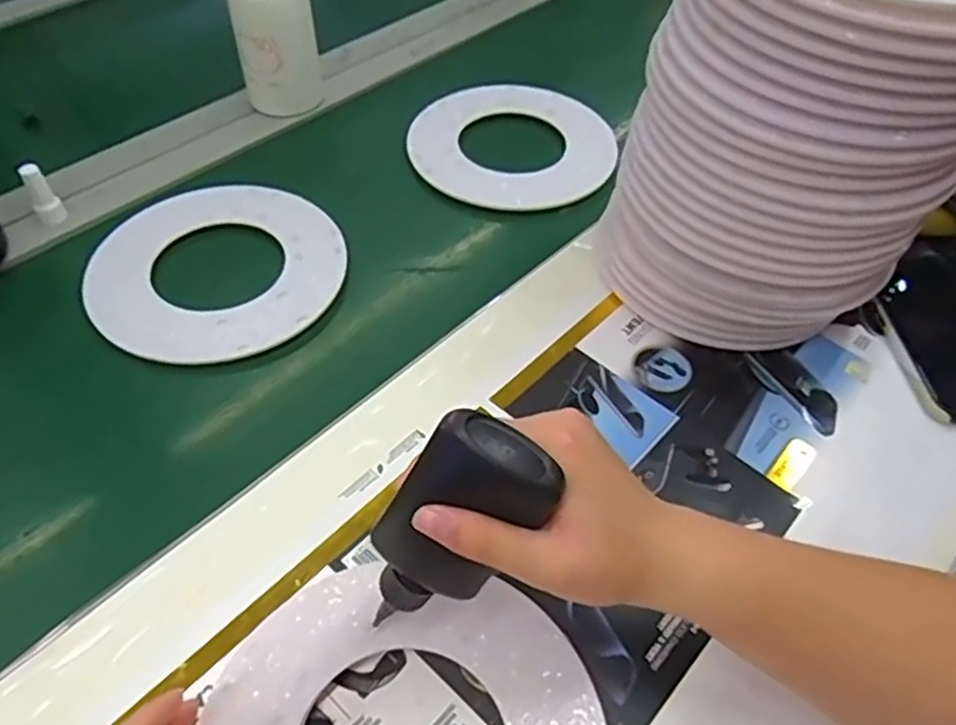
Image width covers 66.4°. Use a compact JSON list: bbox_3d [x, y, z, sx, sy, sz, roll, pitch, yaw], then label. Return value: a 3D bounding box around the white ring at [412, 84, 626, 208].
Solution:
[{"bbox_3d":[0.033,-0.209,0.693,0.193,0.012,0.193,2,51,-2],"label":"white ring"}]

